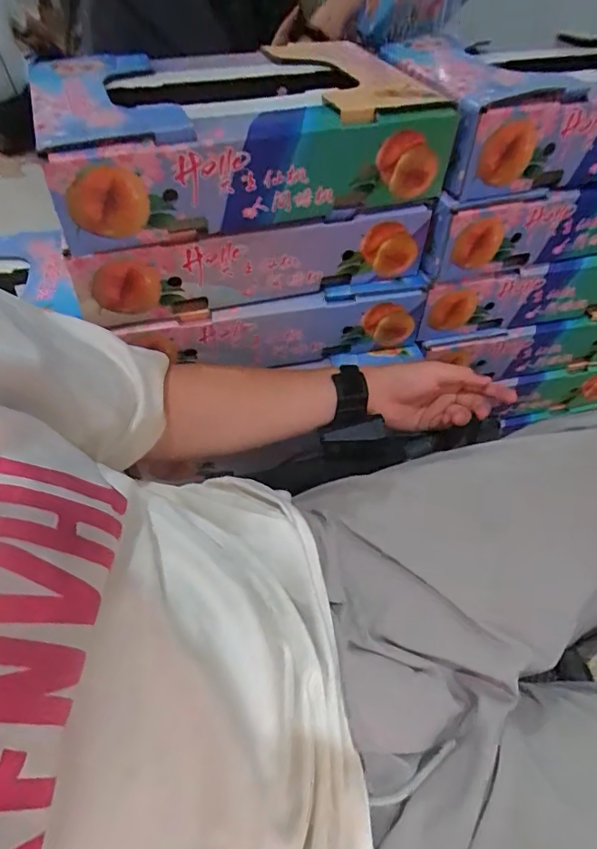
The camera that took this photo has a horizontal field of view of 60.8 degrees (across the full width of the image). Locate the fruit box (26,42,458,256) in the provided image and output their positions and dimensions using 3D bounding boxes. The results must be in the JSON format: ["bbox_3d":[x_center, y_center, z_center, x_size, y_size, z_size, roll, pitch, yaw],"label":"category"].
[{"bbox_3d":[-0.074,-0.328,0.575,0.390,0.099,0.261,-16,51,-15],"label":"fruit box"}]

